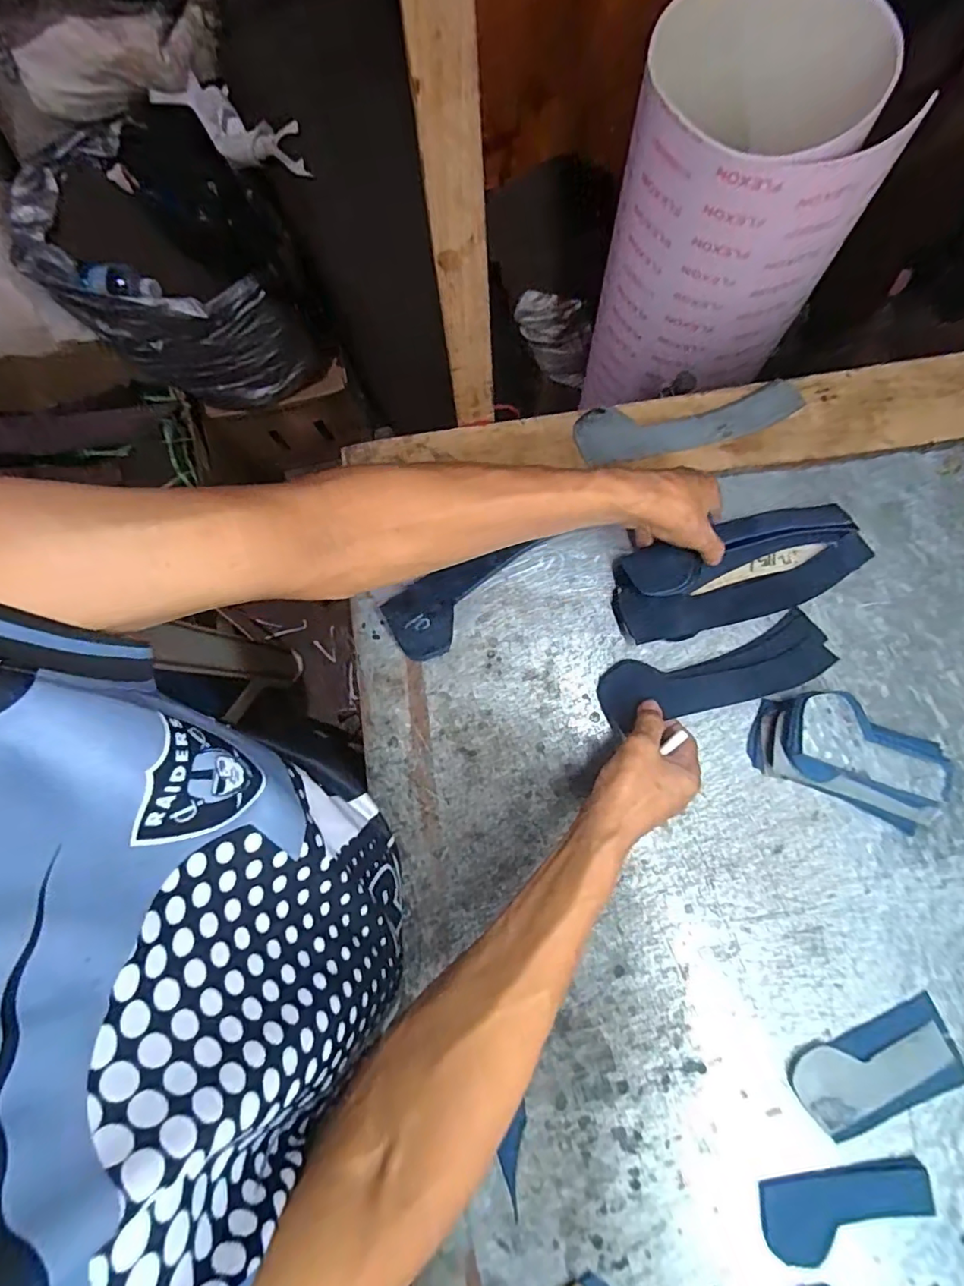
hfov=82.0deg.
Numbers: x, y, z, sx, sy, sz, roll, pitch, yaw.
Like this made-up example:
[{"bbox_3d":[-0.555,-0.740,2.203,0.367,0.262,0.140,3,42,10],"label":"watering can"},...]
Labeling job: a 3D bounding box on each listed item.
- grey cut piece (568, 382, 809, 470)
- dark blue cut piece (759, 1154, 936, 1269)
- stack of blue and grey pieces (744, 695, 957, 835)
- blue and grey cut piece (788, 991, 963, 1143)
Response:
[{"bbox_3d":[0.212,-0.226,0.570,0.228,0.007,0.054,-8,90,3],"label":"grey cut piece"},{"bbox_3d":[0.284,0.442,0.431,0.129,0.009,0.059,-12,79,-1],"label":"dark blue cut piece"},{"bbox_3d":[0.327,0.099,0.482,0.166,0.042,0.084,22,80,5],"label":"stack of blue and grey pieces"},{"bbox_3d":[0.323,0.348,0.452,0.135,0.006,0.068,-20,78,-7],"label":"blue and grey cut piece"}]

